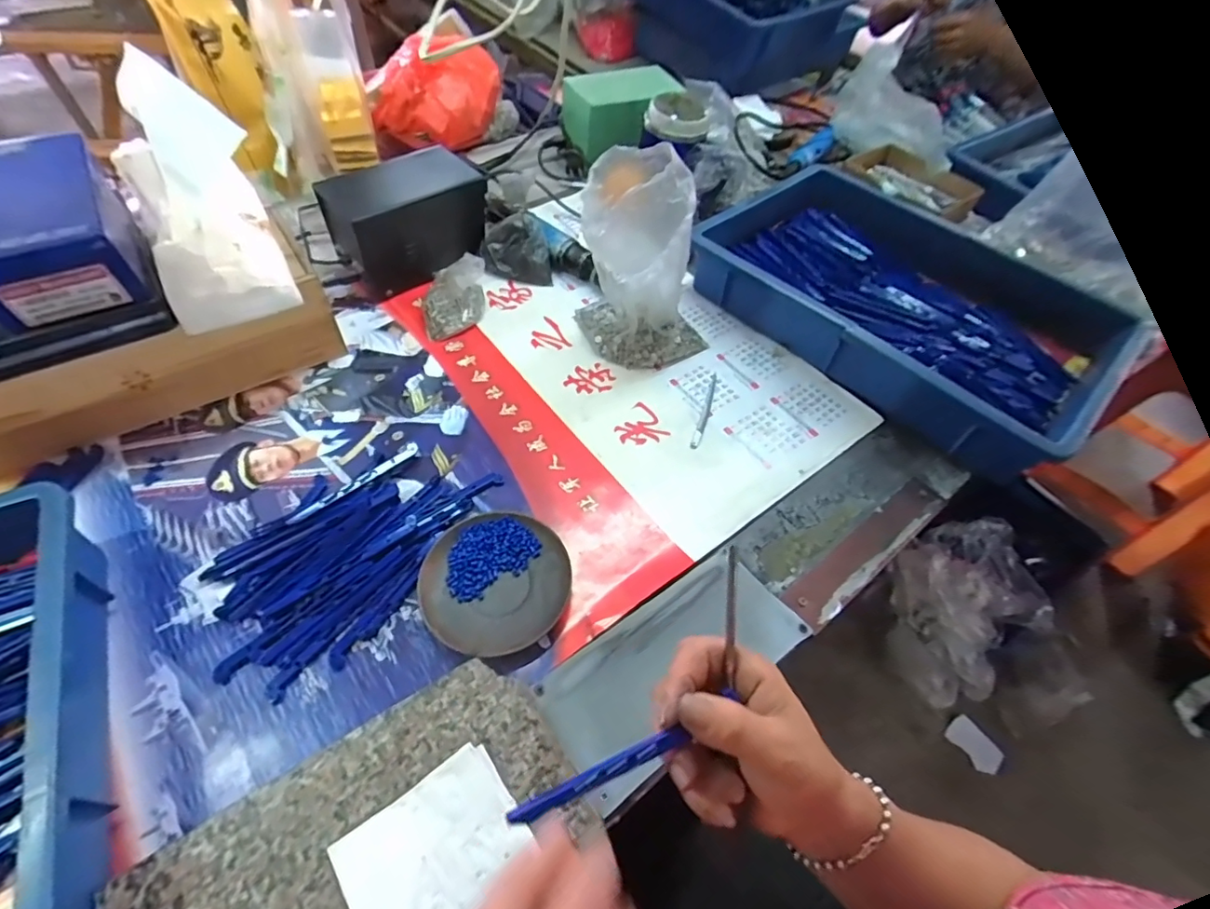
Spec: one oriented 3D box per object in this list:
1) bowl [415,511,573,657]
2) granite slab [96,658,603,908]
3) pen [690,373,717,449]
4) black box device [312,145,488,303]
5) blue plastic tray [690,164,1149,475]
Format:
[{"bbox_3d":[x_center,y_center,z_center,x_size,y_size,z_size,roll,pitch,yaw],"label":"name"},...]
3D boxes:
[{"bbox_3d":[-0.085,0.099,0.423,0.112,0.016,0.110,2,53,-2],"label":"bowl"},{"bbox_3d":[-0.138,0.236,0.312,0.242,0.023,0.132,-27,59,-22],"label":"granite slab"},{"bbox_3d":[0.105,-0.048,0.556,0.009,0.004,0.108,17,54,9],"label":"pen"},{"bbox_3d":[-0.231,-0.272,0.627,0.159,0.108,0.105,-30,61,-24],"label":"black box device"},{"bbox_3d":[0.349,-0.188,0.622,0.318,0.073,0.418,-35,63,-26],"label":"blue plastic tray"}]

